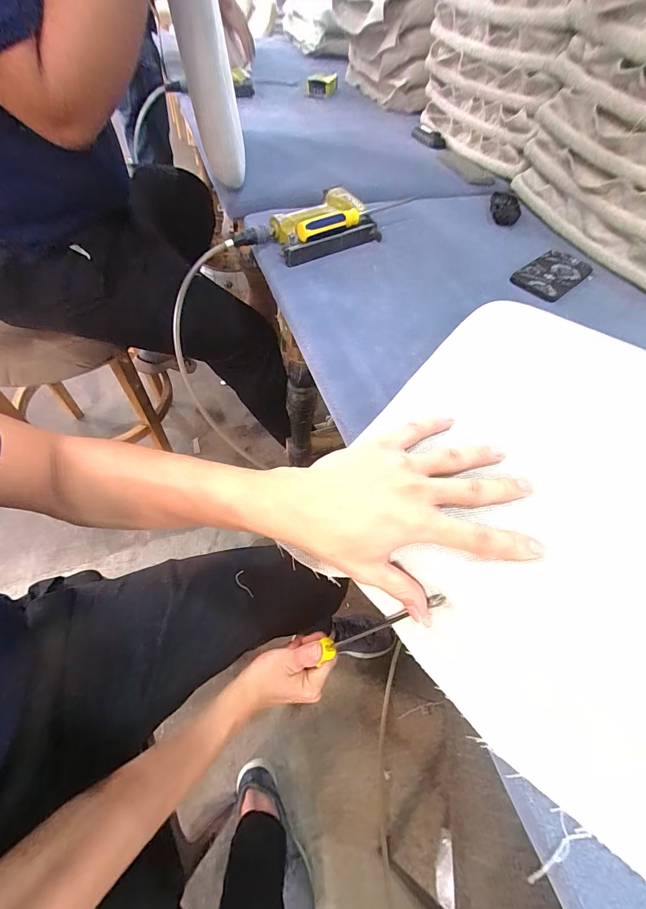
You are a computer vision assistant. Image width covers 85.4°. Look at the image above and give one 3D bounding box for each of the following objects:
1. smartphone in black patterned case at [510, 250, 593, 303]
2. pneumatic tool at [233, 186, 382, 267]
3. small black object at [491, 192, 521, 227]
[{"bbox_3d":[0.379,-0.297,0.573,0.156,0.009,0.076,-35,65,-24],"label":"smartphone in black patterned case"},{"bbox_3d":[-0.019,-0.364,0.565,0.222,0.043,0.114,-30,64,-22],"label":"pneumatic tool"},{"bbox_3d":[0.361,-0.485,0.692,0.055,0.015,0.113,13,57,4],"label":"small black object"}]

